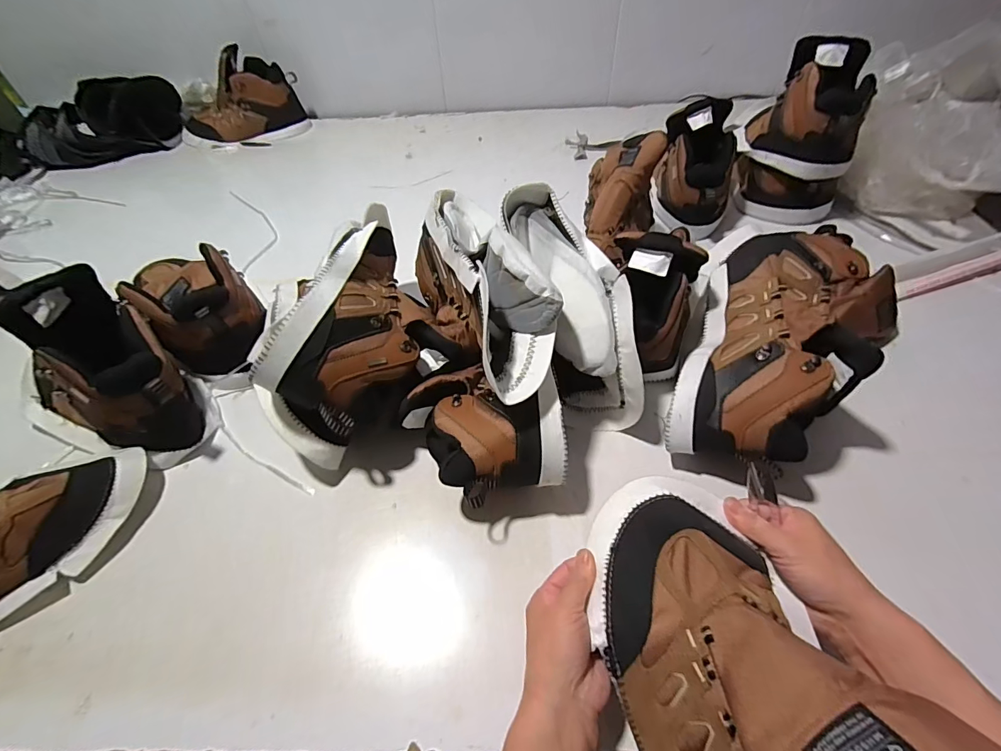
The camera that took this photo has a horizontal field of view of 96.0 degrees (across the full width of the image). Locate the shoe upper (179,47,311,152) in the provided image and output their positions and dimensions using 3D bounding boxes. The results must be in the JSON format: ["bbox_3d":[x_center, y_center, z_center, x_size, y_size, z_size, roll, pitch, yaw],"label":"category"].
[{"bbox_3d":[-0.598,-0.615,1.023,0.284,0.156,0.122,-10,51,-5],"label":"shoe upper"}]

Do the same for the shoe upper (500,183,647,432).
[{"bbox_3d":[0.079,-0.080,0.498,0.087,0.113,0.289,-17,79,-10],"label":"shoe upper"}]

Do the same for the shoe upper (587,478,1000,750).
[{"bbox_3d":[0.153,0.181,0.279,0.147,0.133,0.274,-9,51,-5],"label":"shoe upper"}]

